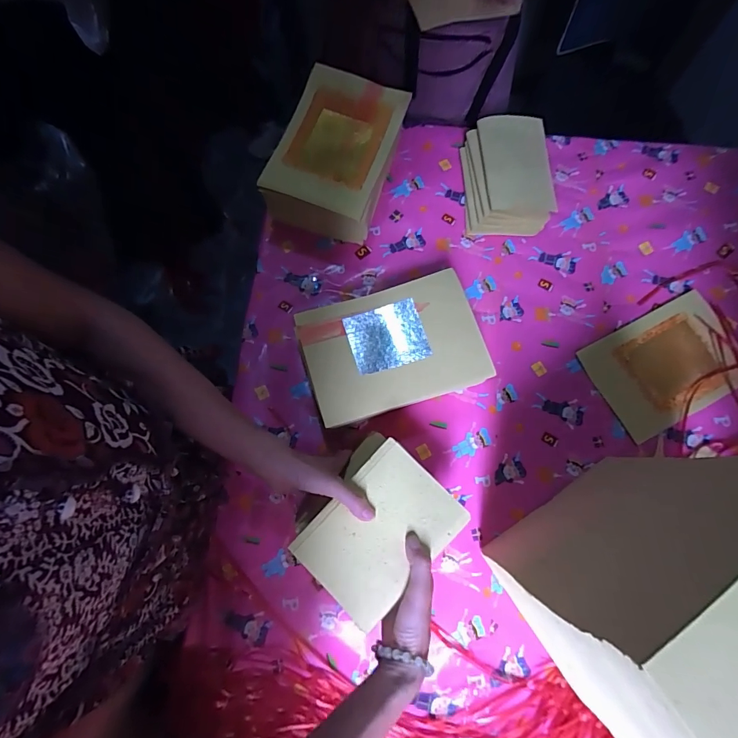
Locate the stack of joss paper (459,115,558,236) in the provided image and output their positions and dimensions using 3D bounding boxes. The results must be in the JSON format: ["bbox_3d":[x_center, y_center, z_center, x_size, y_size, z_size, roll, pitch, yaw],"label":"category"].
[{"bbox_3d":[0.218,-0.306,0.646,0.118,0.082,0.160,-4,78,0],"label":"stack of joss paper"}]

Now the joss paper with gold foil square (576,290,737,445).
[{"bbox_3d":[0.447,-0.004,0.614,0.211,0.010,0.155,-27,79,-5],"label":"joss paper with gold foil square"}]

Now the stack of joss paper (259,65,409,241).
[{"bbox_3d":[-0.046,-0.326,0.641,0.160,0.103,0.227,19,78,5],"label":"stack of joss paper"}]

